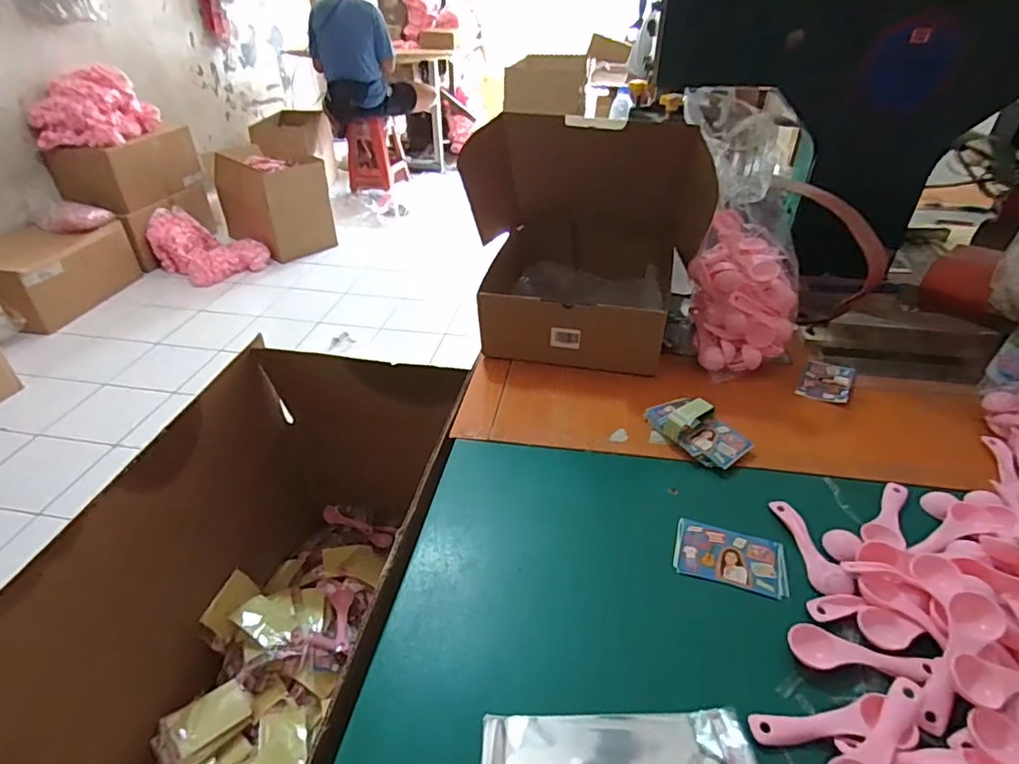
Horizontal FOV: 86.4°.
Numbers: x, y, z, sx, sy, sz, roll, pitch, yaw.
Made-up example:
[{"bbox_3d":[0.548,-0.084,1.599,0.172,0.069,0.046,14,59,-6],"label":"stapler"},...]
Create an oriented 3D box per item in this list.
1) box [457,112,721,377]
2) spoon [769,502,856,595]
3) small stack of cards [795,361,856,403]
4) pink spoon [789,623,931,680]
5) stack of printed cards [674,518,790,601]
[{"bbox_3d":[0.095,-0.221,0.819,0.322,0.286,0.290,8,36,9],"label":"box"},{"bbox_3d":[0.292,0.155,0.525,0.033,0.019,0.113,1,36,0],"label":"spoon"},{"bbox_3d":[0.442,-0.003,0.755,0.061,0.006,0.099,10,36,36],"label":"small stack of cards"},{"bbox_3d":[0.280,0.219,0.431,0.102,0.014,0.032,11,37,14],"label":"pink spoon"},{"bbox_3d":[0.213,0.166,0.522,0.099,0.004,0.068,12,37,15],"label":"stack of printed cards"}]

